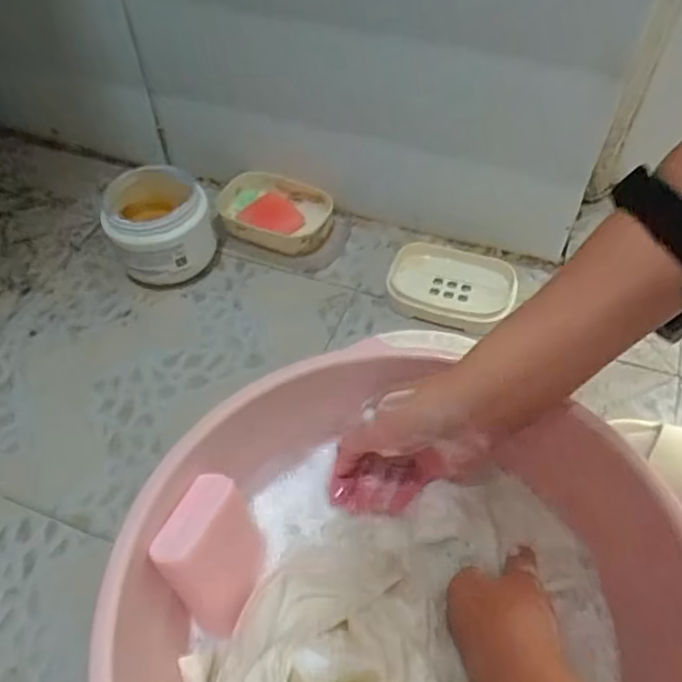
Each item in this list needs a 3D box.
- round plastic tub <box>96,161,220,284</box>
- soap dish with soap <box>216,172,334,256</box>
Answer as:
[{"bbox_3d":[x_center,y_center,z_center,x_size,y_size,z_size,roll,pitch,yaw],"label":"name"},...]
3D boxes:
[{"bbox_3d":[-0.175,-0.106,0.600,0.094,0.095,0.097,-1,52,1],"label":"round plastic tub"},{"bbox_3d":[-0.076,-0.137,0.658,0.138,0.036,0.089,22,56,18],"label":"soap dish with soap"}]

